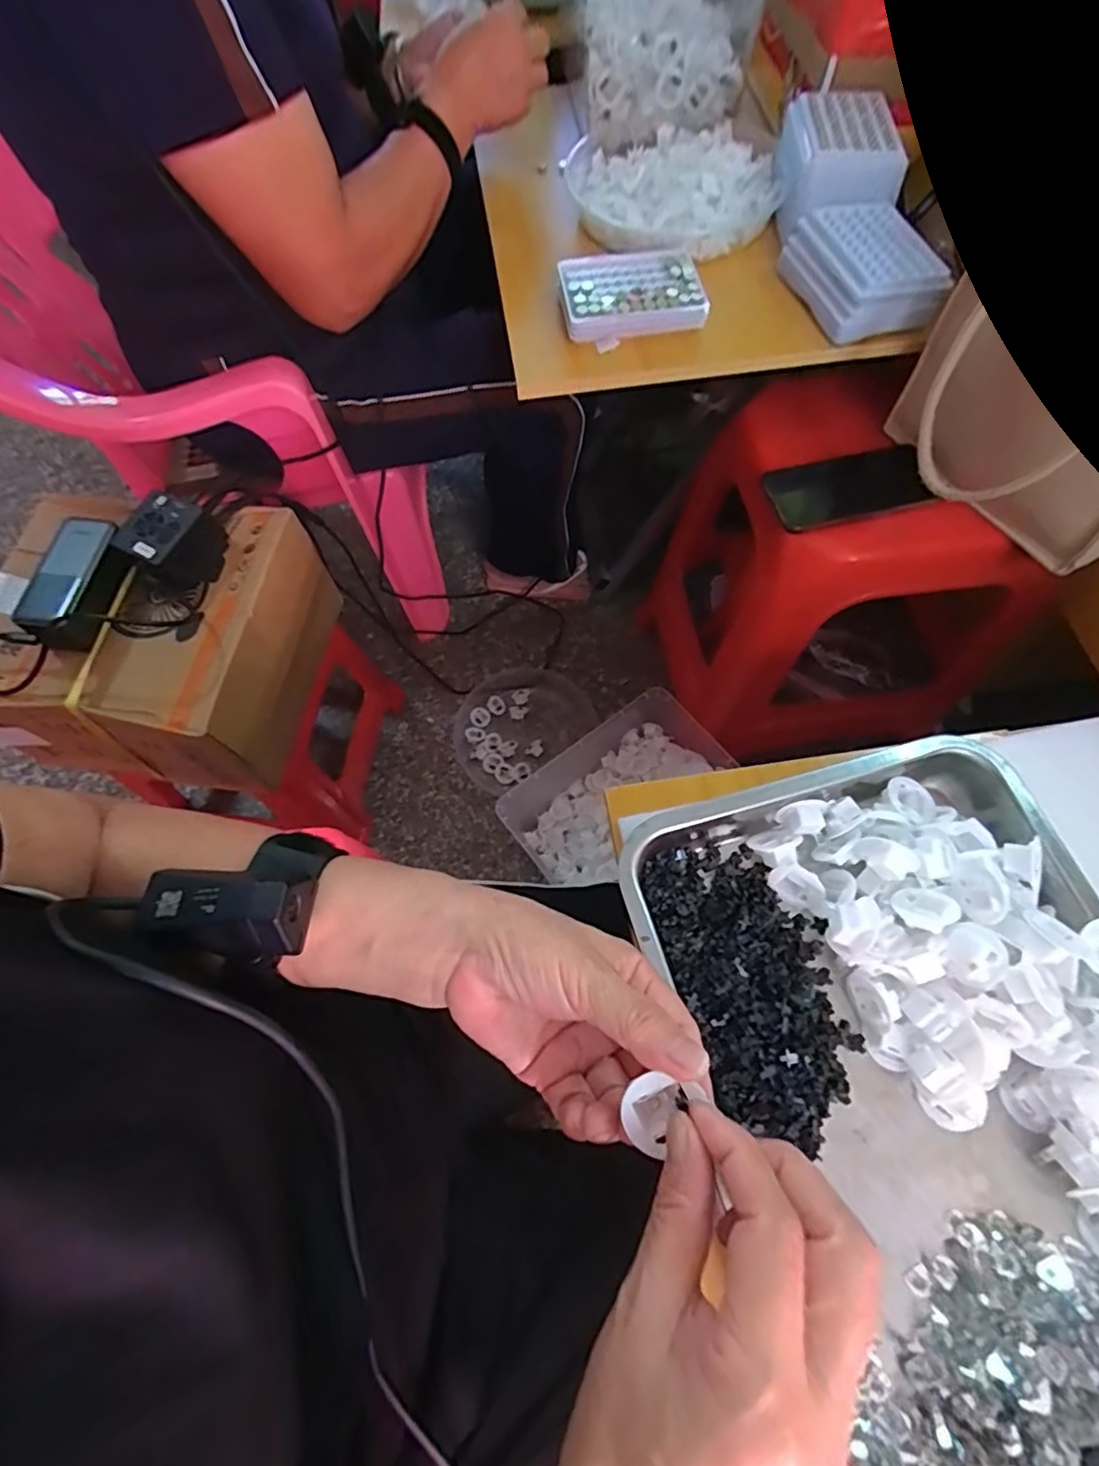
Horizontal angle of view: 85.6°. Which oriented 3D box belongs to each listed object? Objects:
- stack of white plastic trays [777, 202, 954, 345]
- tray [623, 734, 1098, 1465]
[{"bbox_3d":[0.313,-0.467,0.599,0.110,0.050,0.152,-14,67,-4],"label":"stack of white plastic trays"},{"bbox_3d":[0.218,0.188,0.329,0.260,0.053,0.354,-16,67,-5],"label":"tray"}]

